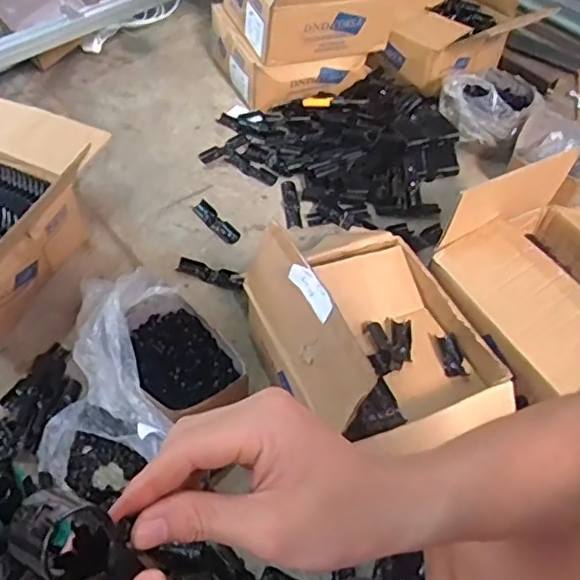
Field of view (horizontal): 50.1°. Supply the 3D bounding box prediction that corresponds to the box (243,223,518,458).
[{"bbox_3d":[0.115,0.031,0.912,0.290,0.210,0.397,-19,54,-19],"label":"box"}]

